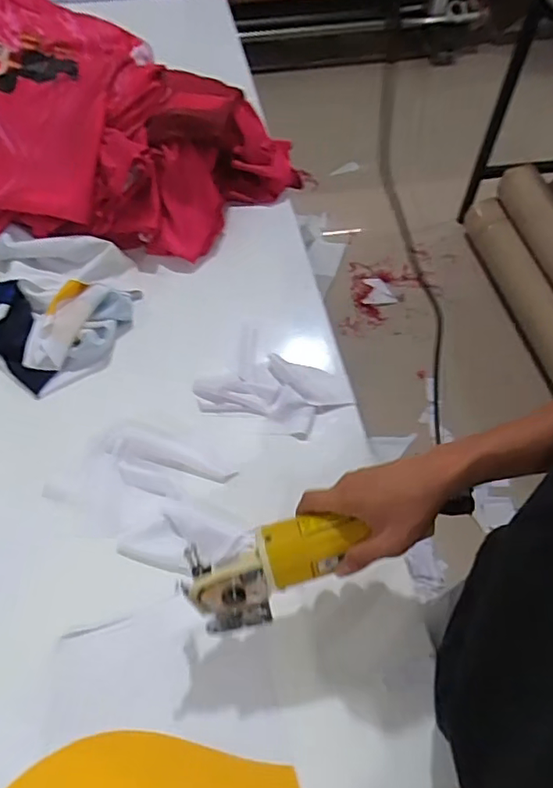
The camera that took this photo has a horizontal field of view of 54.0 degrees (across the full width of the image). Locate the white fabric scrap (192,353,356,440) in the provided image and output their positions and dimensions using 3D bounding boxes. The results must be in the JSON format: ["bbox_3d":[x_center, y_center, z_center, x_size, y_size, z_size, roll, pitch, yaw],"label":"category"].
[{"bbox_3d":[-0.005,-0.004,0.736,0.200,0.013,0.109,15,58,10],"label":"white fabric scrap"}]

